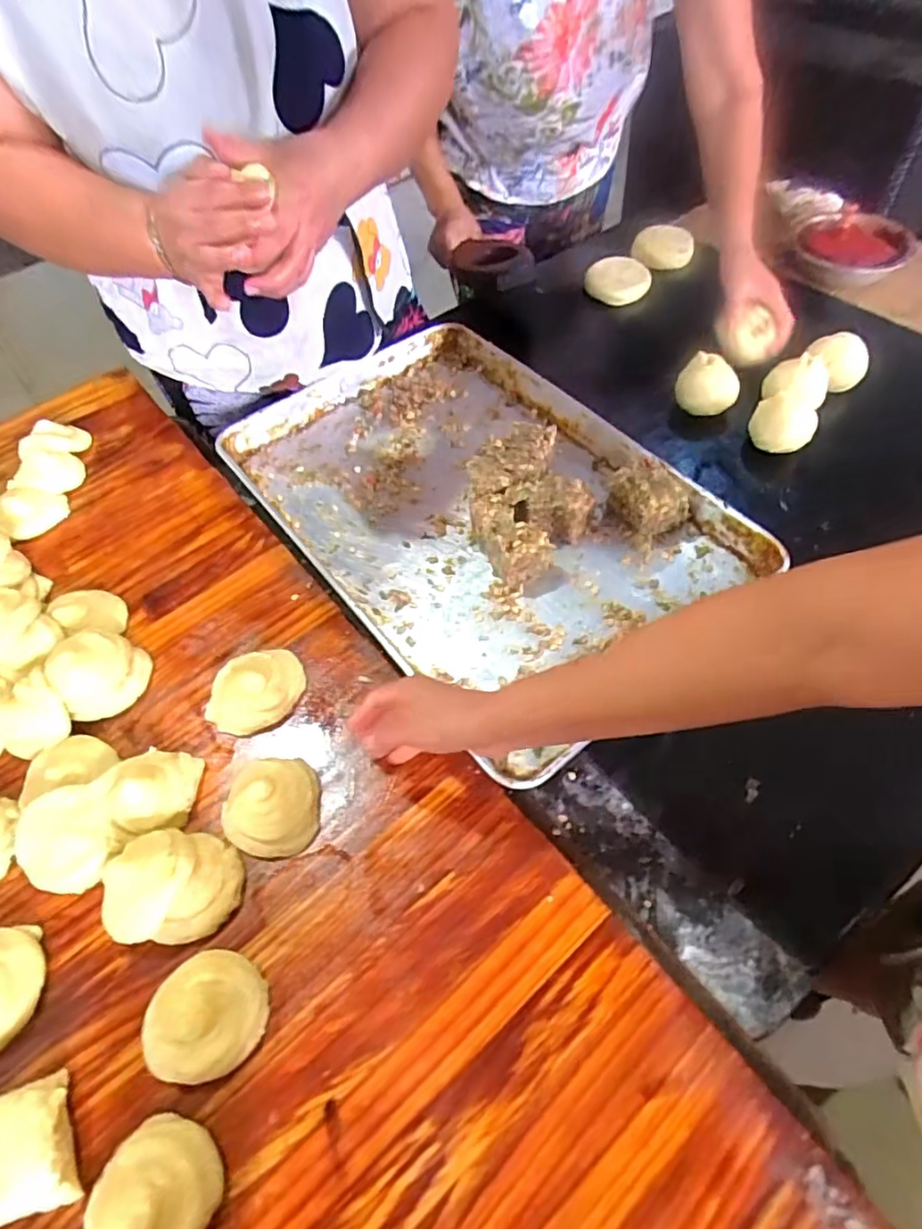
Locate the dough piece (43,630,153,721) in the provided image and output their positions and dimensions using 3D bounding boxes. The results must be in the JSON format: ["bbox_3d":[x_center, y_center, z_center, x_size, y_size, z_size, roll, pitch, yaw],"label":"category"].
[{"bbox_3d":[-0.349,0.051,0.584,0.073,0.058,0.076,-2,58,3],"label":"dough piece"}]

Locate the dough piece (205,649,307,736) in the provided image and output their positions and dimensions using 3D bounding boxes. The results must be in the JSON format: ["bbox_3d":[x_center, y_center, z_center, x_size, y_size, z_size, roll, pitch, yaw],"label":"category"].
[{"bbox_3d":[-0.200,0.069,0.584,0.078,0.033,0.093,35,66,23],"label":"dough piece"}]

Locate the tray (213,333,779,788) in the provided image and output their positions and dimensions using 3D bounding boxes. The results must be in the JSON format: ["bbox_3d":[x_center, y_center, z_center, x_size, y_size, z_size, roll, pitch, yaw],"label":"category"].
[{"bbox_3d":[0.012,-0.141,0.740,0.394,0.053,0.591,-36,62,-17],"label":"tray"}]

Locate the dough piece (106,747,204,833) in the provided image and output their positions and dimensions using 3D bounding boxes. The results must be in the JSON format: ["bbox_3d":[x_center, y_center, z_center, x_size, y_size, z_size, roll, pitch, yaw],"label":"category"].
[{"bbox_3d":[-0.269,0.152,0.530,0.063,0.039,0.069,-2,58,3],"label":"dough piece"}]

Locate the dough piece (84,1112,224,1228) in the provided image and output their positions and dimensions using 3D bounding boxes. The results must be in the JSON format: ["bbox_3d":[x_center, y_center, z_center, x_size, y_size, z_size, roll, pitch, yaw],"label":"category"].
[{"bbox_3d":[-0.199,0.370,0.391,0.078,0.033,0.068,3,58,6],"label":"dough piece"}]

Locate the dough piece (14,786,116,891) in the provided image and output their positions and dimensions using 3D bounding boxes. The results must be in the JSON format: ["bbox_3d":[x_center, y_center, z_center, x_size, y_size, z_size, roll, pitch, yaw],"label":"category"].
[{"bbox_3d":[-0.332,0.188,0.511,0.074,0.034,0.077,14,60,12],"label":"dough piece"}]

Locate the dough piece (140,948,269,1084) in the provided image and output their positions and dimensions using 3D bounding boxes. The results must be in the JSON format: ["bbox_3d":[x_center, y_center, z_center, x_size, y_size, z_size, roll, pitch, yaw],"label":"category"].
[{"bbox_3d":[-0.189,0.294,0.443,0.086,0.029,0.074,-31,61,-14],"label":"dough piece"}]

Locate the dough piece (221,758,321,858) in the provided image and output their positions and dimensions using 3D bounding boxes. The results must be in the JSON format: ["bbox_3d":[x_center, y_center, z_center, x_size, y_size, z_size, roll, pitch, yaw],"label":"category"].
[{"bbox_3d":[-0.166,0.162,0.519,0.080,0.037,0.079,-2,58,3],"label":"dough piece"}]

